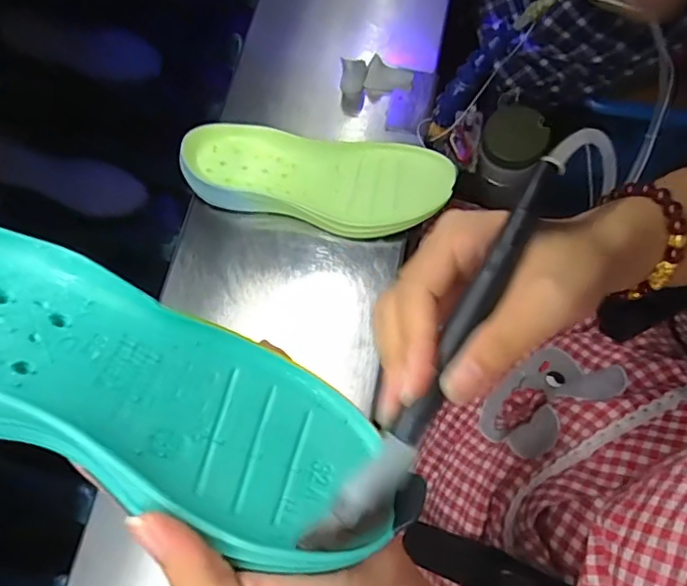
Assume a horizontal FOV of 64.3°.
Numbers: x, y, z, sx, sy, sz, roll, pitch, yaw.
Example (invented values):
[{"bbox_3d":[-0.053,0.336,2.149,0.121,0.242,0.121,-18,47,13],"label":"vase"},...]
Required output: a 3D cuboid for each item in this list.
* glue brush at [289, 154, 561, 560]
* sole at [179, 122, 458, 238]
[{"bbox_3d":[0.038,0.022,0.206,0.019,0.012,0.167,29,85,11],"label":"glue brush"},{"bbox_3d":[-0.029,-0.116,0.579,0.274,0.045,0.099,6,72,4],"label":"sole"}]

